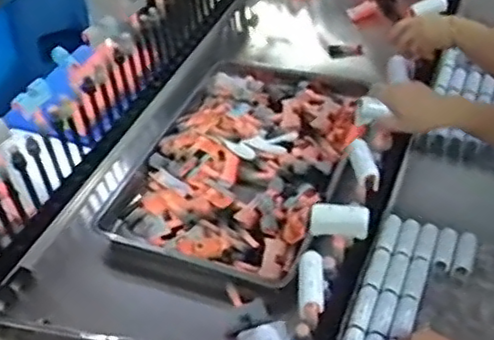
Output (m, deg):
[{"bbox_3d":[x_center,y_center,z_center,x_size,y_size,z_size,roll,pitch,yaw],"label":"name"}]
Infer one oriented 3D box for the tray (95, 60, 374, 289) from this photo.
[{"bbox_3d":[0.002,-0.030,1.325,0.438,0.090,0.602,14,47,18],"label":"tray"}]

